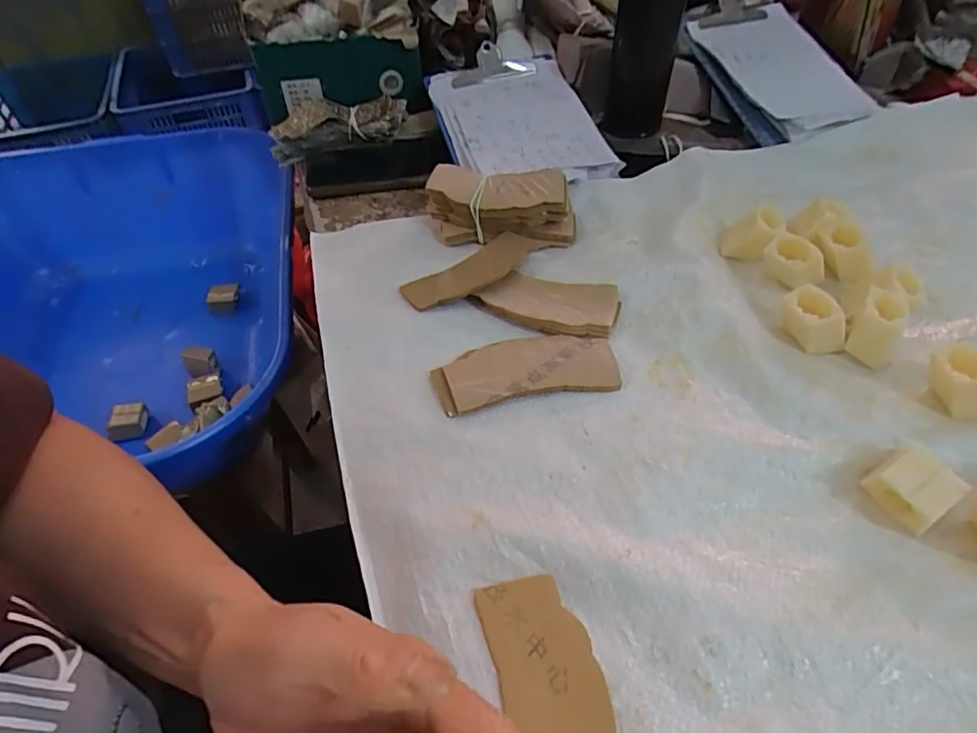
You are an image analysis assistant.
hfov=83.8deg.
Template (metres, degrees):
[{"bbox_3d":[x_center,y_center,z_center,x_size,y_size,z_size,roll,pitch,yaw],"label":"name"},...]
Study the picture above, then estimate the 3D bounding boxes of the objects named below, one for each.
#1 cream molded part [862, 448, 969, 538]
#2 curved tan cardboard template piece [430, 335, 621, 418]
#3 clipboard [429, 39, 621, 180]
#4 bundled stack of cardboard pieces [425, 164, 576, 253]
[{"bbox_3d":[0.229,0.065,0.294,0.032,0.020,0.035,-28,53,-22],"label":"cream molded part"},{"bbox_3d":[0.024,0.000,0.363,0.119,0.008,0.053,-10,48,-7],"label":"curved tan cardboard template piece"},{"bbox_3d":[0.030,-0.250,0.550,0.146,0.030,0.193,-16,59,-10],"label":"clipboard"},{"bbox_3d":[0.010,-0.136,0.460,0.126,0.041,0.057,8,48,9],"label":"bundled stack of cardboard pieces"}]

